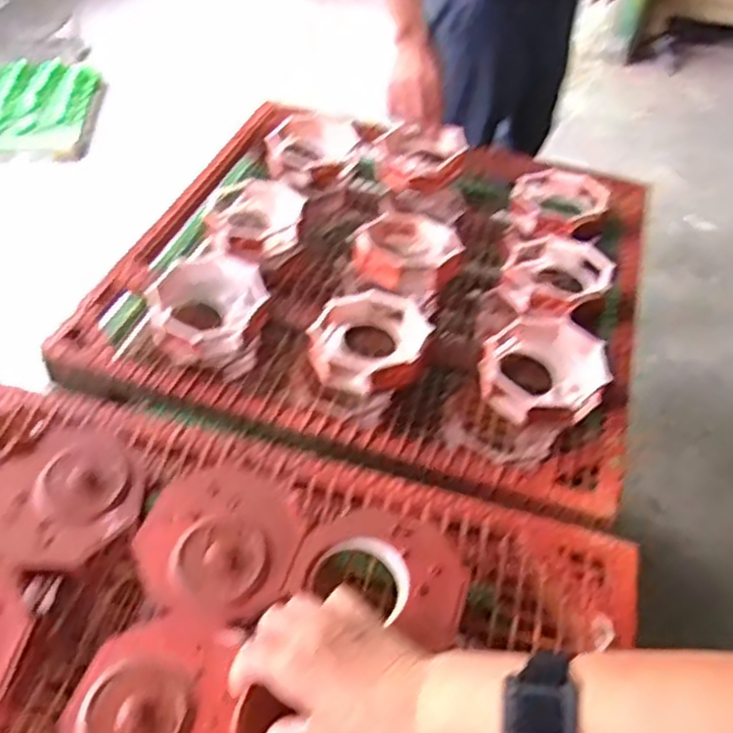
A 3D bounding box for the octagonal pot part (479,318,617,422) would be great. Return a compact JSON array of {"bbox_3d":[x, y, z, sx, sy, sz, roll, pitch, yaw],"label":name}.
[{"bbox_3d":[0.185,0.006,0.761,0.125,0.043,0.142,17,48,14],"label":"octagonal pot part"}]

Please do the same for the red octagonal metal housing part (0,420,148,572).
[{"bbox_3d":[-0.231,0.092,0.556,0.115,0.033,0.121,-28,53,-25],"label":"red octagonal metal housing part"}]

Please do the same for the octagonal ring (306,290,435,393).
[{"bbox_3d":[0.005,-0.024,0.772,0.119,0.048,0.125,17,48,14],"label":"octagonal ring"}]

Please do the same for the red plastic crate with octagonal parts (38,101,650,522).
[{"bbox_3d":[0.030,-0.123,0.922,0.596,0.121,0.606,14,48,11],"label":"red plastic crate with octagonal parts"}]

